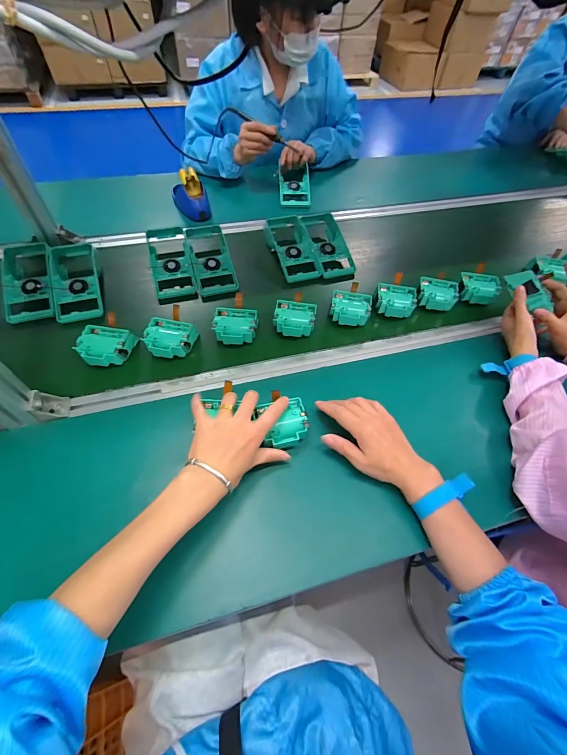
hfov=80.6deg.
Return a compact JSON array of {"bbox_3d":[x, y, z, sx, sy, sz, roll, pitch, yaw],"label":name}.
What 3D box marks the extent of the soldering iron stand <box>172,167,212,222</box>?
[{"bbox_3d":[-0.225,-0.450,0.820,0.063,0.082,0.108,-27,64,-20],"label":"soldering iron stand"}]

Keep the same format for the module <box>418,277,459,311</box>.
[{"bbox_3d":[0.313,-0.169,0.681,0.075,0.026,0.069,14,58,4],"label":"module"}]

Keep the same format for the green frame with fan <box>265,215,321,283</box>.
[{"bbox_3d":[0.012,-0.299,0.753,0.094,0.044,0.210,-13,60,-13],"label":"green frame with fan"}]

